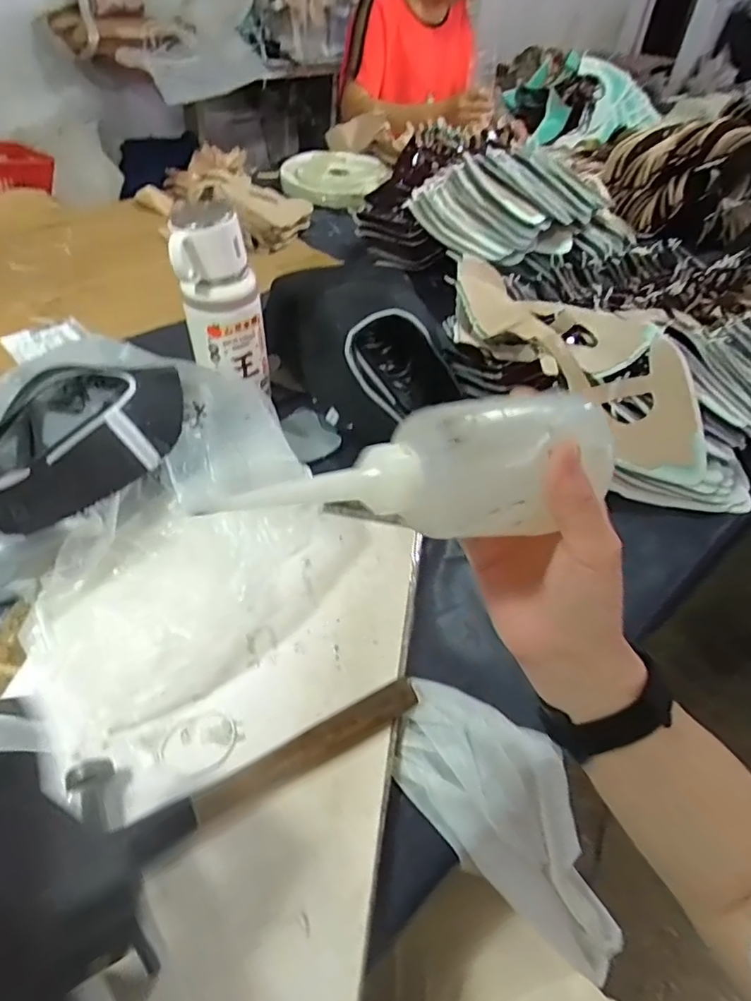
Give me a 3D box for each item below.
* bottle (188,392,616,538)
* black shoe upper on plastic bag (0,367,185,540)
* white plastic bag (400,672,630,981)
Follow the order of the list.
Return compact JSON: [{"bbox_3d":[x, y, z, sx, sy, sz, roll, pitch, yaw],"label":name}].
[{"bbox_3d":[0.024,-0.011,0.239,0.174,0.048,0.042,-10,49,-13],"label":"bottle"},{"bbox_3d":[-0.278,-0.071,0.506,0.158,0.065,0.217,32,51,22],"label":"black shoe upper on plastic bag"},{"bbox_3d":[0.124,0.283,0.453,0.102,0.077,0.299,-43,104,-36],"label":"white plastic bag"}]

